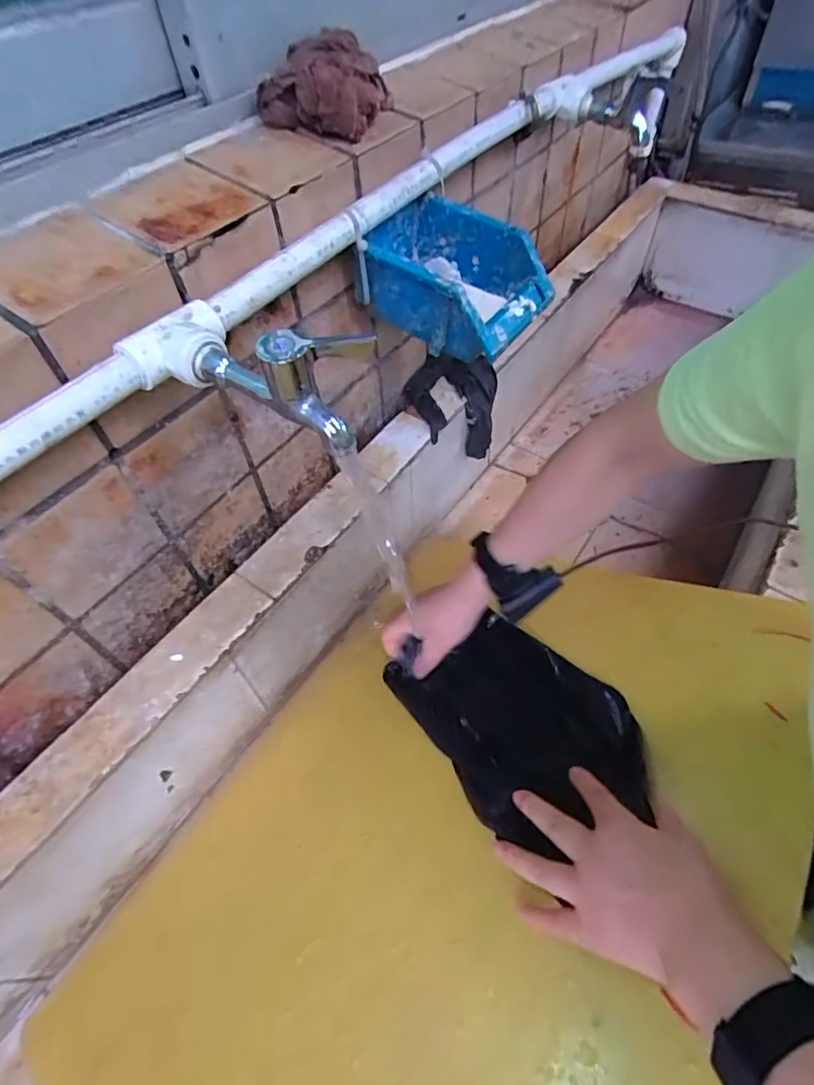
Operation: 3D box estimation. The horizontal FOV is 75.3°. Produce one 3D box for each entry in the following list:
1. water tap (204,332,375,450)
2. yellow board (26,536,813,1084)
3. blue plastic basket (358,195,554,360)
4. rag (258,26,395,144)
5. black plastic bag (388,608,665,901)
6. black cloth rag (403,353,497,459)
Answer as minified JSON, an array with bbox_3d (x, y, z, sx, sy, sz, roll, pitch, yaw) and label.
[{"bbox_3d":[-0.084,-0.101,0.332,0.122,0.070,0.035,17,56,16],"label":"water tap"},{"bbox_3d":[0.025,0.247,0.463,0.490,0.026,0.645,11,49,42],"label":"yellow board"},{"bbox_3d":[0.045,-0.258,0.515,0.167,0.075,0.132,23,58,19],"label":"blue plastic basket"},{"bbox_3d":[-0.073,-0.414,0.476,0.097,0.052,0.128,8,54,9],"label":"rag"},{"bbox_3d":[0.100,0.161,0.502,0.157,0.015,0.243,-31,35,-14],"label":"black plastic bag"},{"bbox_3d":[0.063,-0.172,0.706,0.128,0.101,0.102,-26,56,-16],"label":"black cloth rag"}]

